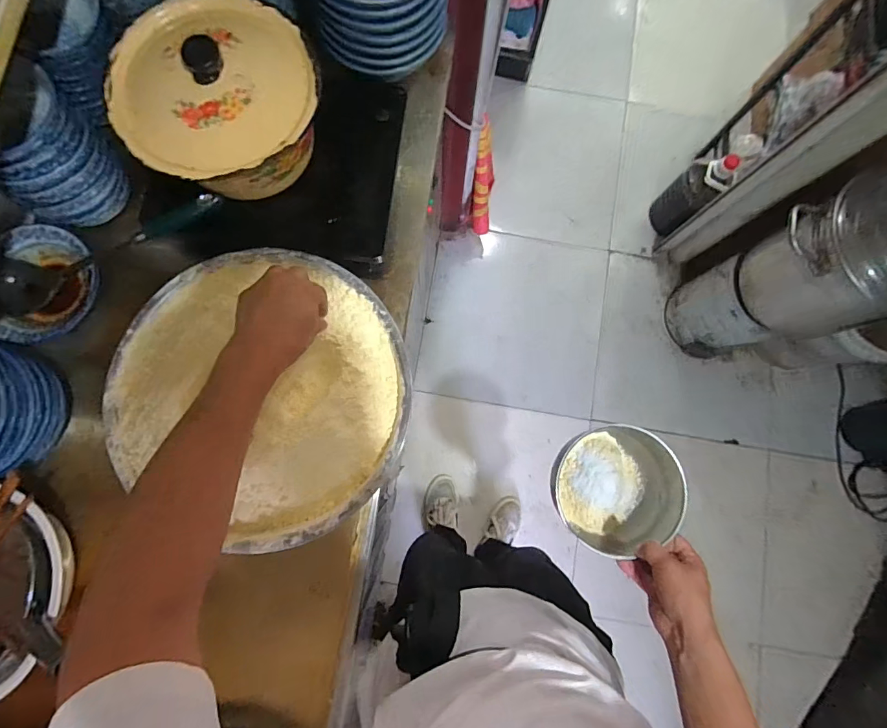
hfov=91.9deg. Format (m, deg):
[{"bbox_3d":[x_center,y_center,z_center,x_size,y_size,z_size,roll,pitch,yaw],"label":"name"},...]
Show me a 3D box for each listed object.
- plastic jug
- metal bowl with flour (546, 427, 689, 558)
[{"bbox_3d":[0.787,-0.546,1.397,0.115,0.323,0.116,-45,84,-5],"label":"plastic jug"},{"bbox_3d":[0.231,0.170,0.576,0.159,0.104,0.154,0,82,0],"label":"metal bowl with flour"}]

